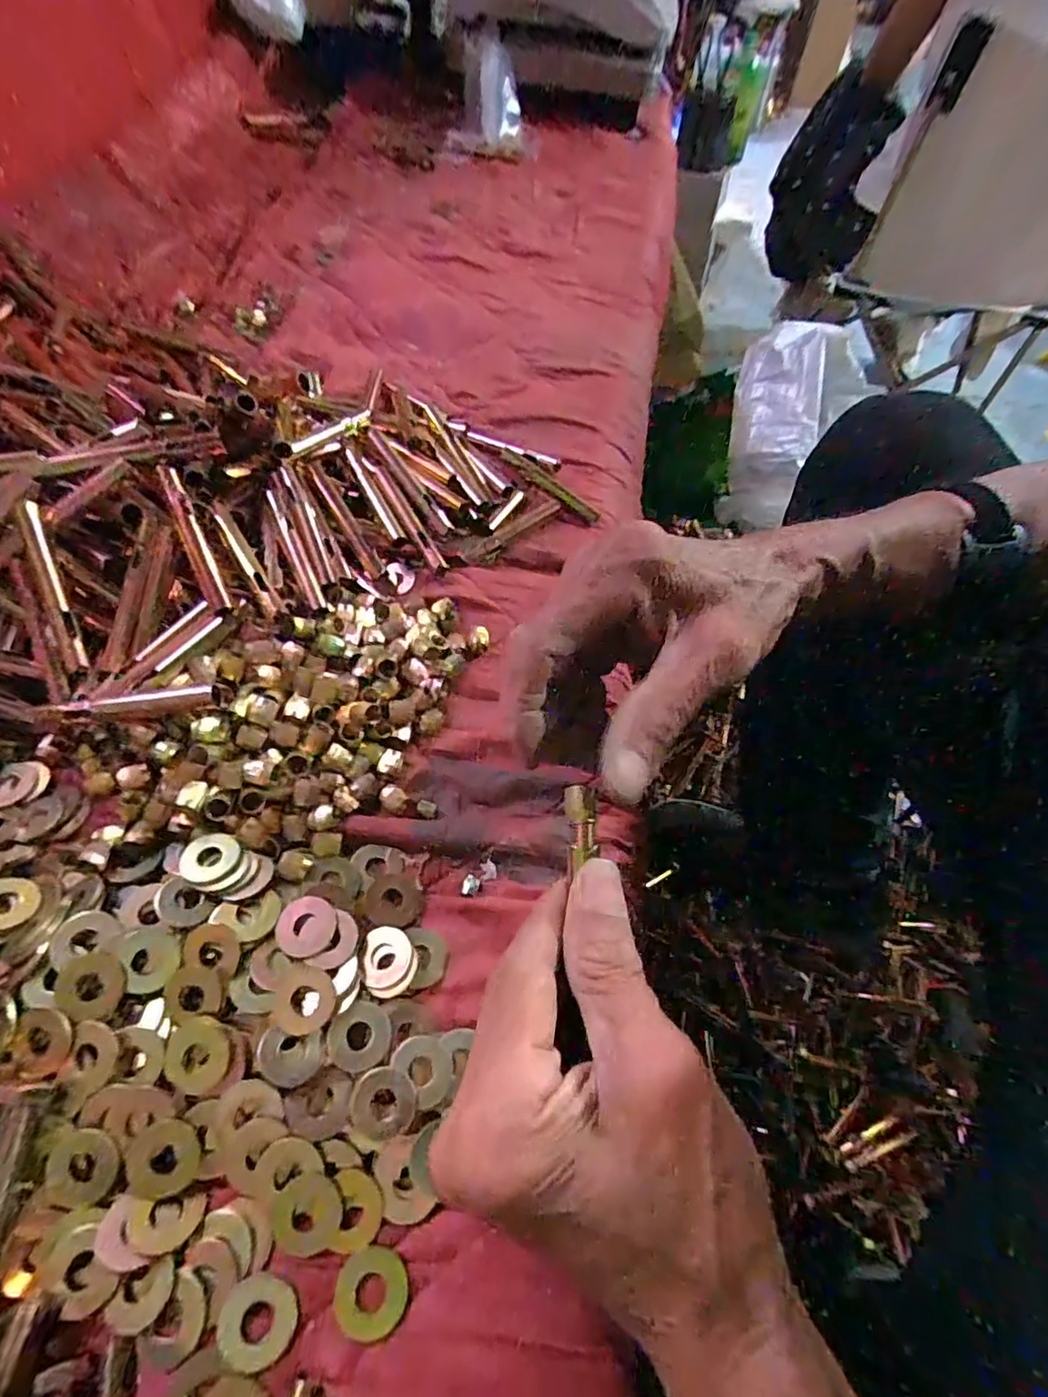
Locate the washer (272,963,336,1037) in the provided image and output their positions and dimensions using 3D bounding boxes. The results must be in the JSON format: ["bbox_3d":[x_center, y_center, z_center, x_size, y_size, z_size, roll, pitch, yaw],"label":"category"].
[{"bbox_3d":[-0.090,0.122,0.250,0.024,0.004,0.025,2,57,-3],"label":"washer"}]

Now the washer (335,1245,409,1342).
[{"bbox_3d":[-0.052,0.206,0.212,0.024,0.004,0.024,2,57,-3],"label":"washer"}]

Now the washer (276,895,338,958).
[{"bbox_3d":[-0.094,0.098,0.264,0.023,0.004,0.024,4,62,-7],"label":"washer"}]

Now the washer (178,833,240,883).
[{"bbox_3d":[-0.139,0.070,0.272,0.023,0.004,0.023,2,57,-3],"label":"washer"}]

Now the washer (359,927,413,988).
[{"bbox_3d":[-0.060,0.112,0.266,0.022,0.004,0.024,2,57,-3],"label":"washer"}]

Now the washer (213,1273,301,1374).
[{"bbox_3d":[-0.090,0.210,0.206,0.024,0.004,0.024,2,57,-3],"label":"washer"}]

